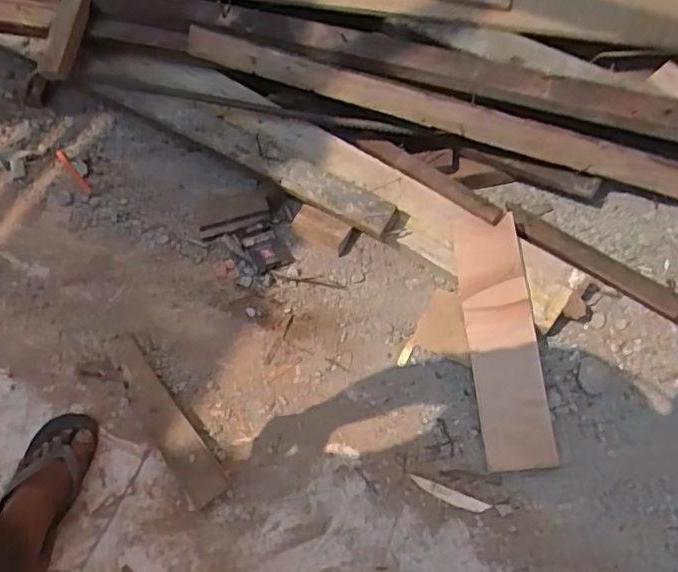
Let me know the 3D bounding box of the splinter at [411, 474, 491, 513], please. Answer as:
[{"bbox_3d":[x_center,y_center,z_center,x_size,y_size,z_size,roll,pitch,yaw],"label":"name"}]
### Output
[{"bbox_3d":[0.166,0.317,0.891,0.121,0.004,0.019,19,64,12],"label":"splinter"}]

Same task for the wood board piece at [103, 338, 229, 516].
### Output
[{"bbox_3d":[-0.291,0.210,0.961,0.061,0.021,0.326,-35,65,-15],"label":"wood board piece"}]

